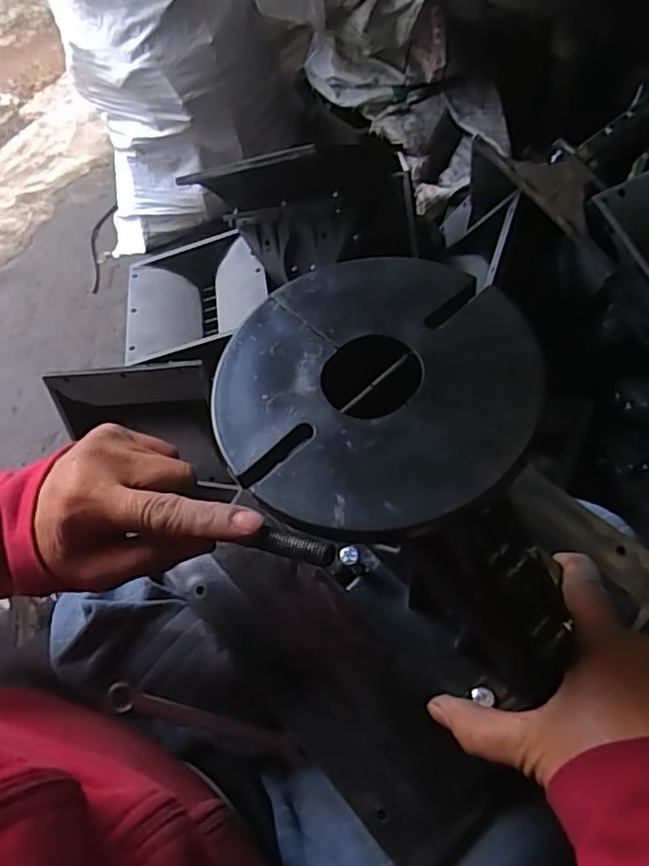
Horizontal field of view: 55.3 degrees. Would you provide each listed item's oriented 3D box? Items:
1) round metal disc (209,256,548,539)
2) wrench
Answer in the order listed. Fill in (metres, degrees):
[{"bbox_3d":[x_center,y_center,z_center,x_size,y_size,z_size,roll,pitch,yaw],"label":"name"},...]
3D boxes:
[{"bbox_3d":[0.017,-0.018,0.223,0.112,0.004,0.110,-5,59,8],"label":"round metal disc"},{"bbox_3d":[-0.070,0.179,0.383,0.127,0.014,0.013,20,54,-9],"label":"wrench"}]

